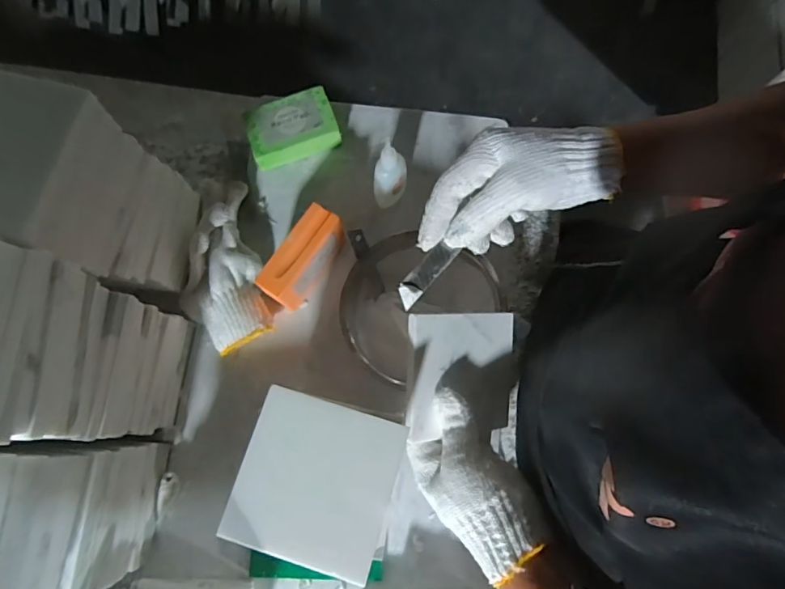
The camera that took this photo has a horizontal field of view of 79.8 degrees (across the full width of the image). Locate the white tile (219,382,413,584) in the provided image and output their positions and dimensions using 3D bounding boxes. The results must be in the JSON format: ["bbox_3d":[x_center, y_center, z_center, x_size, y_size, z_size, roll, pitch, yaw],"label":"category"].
[{"bbox_3d":[-0.050,0.122,0.310,0.098,0.008,0.099,16,73,4],"label":"white tile"}]

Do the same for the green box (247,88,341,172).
[{"bbox_3d":[-0.108,-0.179,0.507,0.092,0.032,0.062,-17,74,-6],"label":"green box"}]

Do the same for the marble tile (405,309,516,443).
[{"bbox_3d":[0.058,0.063,0.382,0.099,0.005,0.096,1,92,-28],"label":"marble tile"}]

